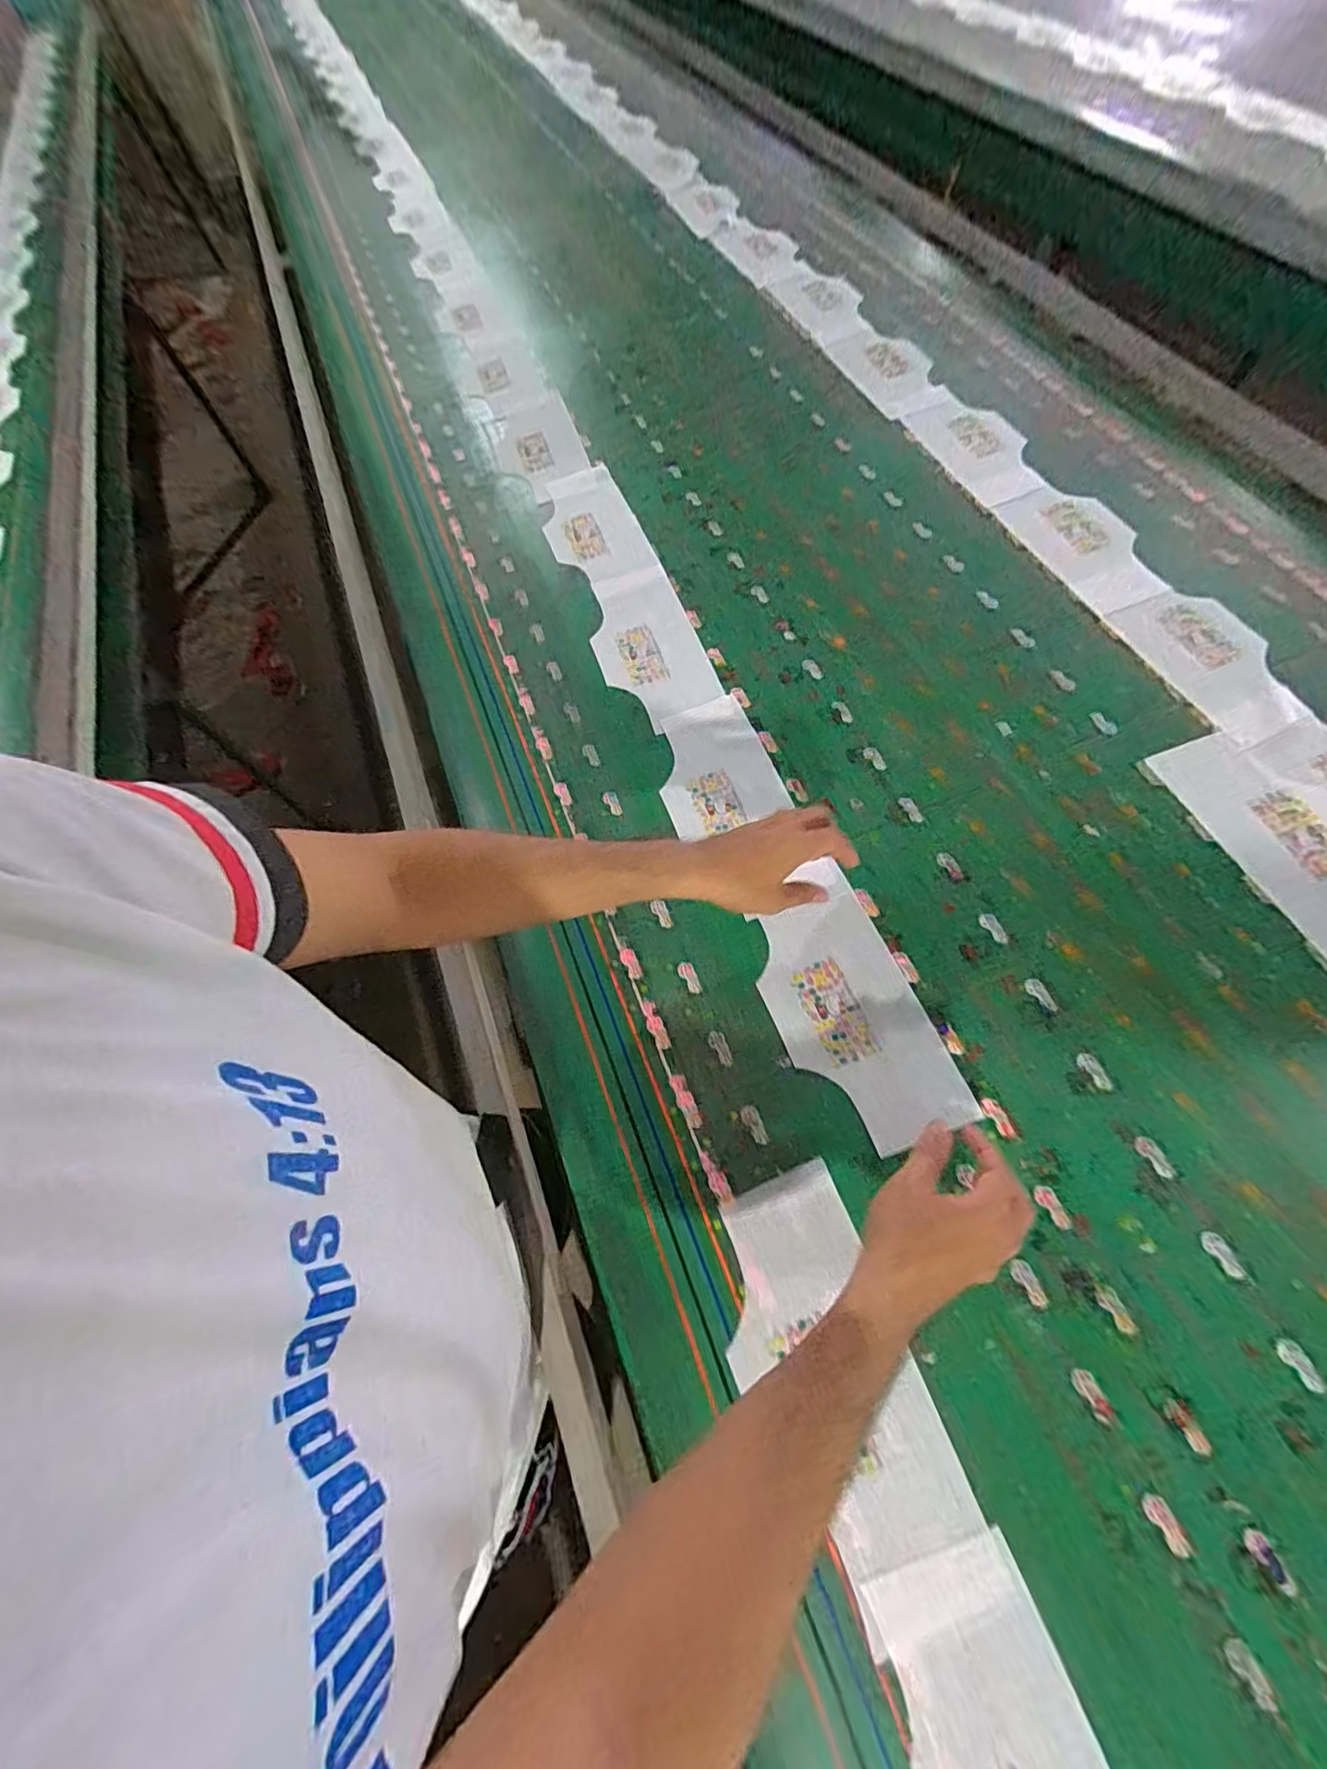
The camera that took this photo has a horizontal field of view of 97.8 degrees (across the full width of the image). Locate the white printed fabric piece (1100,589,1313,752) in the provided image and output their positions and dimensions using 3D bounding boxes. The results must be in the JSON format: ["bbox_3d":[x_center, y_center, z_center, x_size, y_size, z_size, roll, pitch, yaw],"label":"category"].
[{"bbox_3d":[0.654,-0.267,0.687,0.126,0.004,0.223,-20,66,-5],"label":"white printed fabric piece"}]

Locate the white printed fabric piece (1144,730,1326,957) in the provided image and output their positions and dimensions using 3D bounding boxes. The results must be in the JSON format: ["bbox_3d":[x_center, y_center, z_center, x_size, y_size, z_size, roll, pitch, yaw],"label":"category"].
[{"bbox_3d":[0.649,-0.041,0.594,0.126,0.004,0.283,-20,66,-5],"label":"white printed fabric piece"}]

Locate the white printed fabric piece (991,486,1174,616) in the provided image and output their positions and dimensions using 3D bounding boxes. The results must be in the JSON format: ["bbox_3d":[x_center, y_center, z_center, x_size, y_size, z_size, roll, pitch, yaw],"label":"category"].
[{"bbox_3d":[0.573,-0.459,0.780,0.128,0.006,0.232,-24,67,-3],"label":"white printed fabric piece"}]

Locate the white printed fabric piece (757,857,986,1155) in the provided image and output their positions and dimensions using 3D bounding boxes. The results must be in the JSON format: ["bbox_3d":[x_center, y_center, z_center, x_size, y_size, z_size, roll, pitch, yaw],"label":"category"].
[{"bbox_3d":[0.175,0.116,0.568,0.133,0.010,0.264,-22,68,-3],"label":"white printed fabric piece"}]

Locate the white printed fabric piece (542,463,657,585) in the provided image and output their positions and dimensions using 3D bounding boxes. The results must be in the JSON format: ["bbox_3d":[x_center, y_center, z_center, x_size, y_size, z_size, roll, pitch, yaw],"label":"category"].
[{"bbox_3d":[-0.113,-0.545,0.878,0.130,0.012,0.263,-25,66,5],"label":"white printed fabric piece"}]

